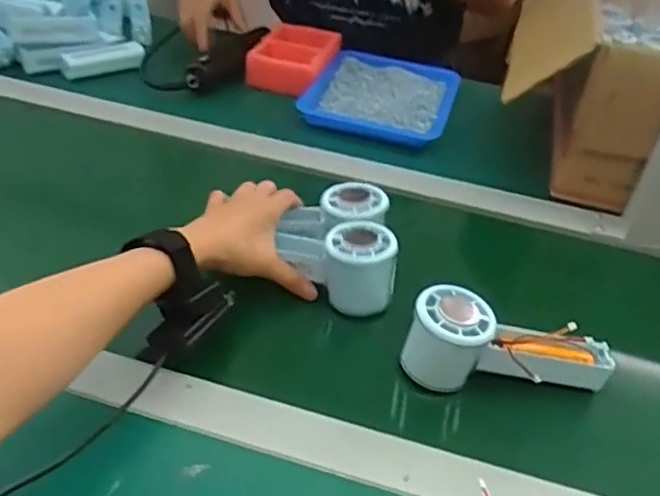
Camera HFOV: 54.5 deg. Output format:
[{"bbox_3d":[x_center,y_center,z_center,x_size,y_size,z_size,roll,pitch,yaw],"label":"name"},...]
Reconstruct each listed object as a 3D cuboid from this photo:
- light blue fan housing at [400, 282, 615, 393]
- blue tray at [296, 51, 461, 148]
[{"bbox_3d":[0.134,0.072,0.474,0.152,0.059,0.048,6,37,-1],"label":"light blue fan housing"},{"bbox_3d":[0.074,-0.202,0.845,0.177,0.035,0.228,15,38,11],"label":"blue tray"}]

